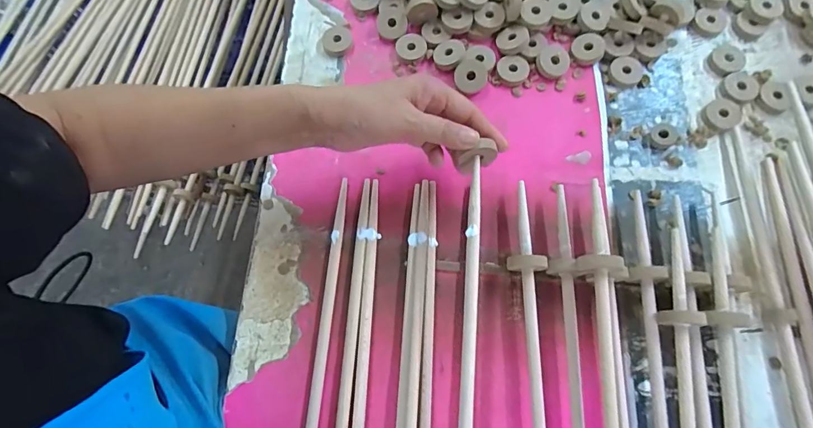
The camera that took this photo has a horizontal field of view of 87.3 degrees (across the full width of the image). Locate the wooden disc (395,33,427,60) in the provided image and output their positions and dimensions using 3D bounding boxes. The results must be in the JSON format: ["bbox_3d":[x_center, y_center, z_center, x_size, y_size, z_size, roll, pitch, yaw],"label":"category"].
[{"bbox_3d":[0.006,-0.189,0.483,0.034,0.008,0.030,-12,73,-2],"label":"wooden disc"}]

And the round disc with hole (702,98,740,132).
[{"bbox_3d":[0.332,-0.105,0.449,0.037,0.010,0.033,-35,75,-9],"label":"round disc with hole"}]

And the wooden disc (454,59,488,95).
[{"bbox_3d":[0.071,-0.149,0.462,0.038,0.007,0.036,-1,93,-10],"label":"wooden disc"}]

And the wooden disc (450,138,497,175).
[{"bbox_3d":[0.060,-0.049,0.378,0.038,0.036,0.014,-9,73,-1],"label":"wooden disc"}]

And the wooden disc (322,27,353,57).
[{"bbox_3d":[-0.080,-0.199,0.492,0.033,0.009,0.042,-20,73,-5],"label":"wooden disc"}]

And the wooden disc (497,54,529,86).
[{"bbox_3d":[0.118,-0.158,0.469,0.034,0.006,0.034,0,73,2],"label":"wooden disc"}]

